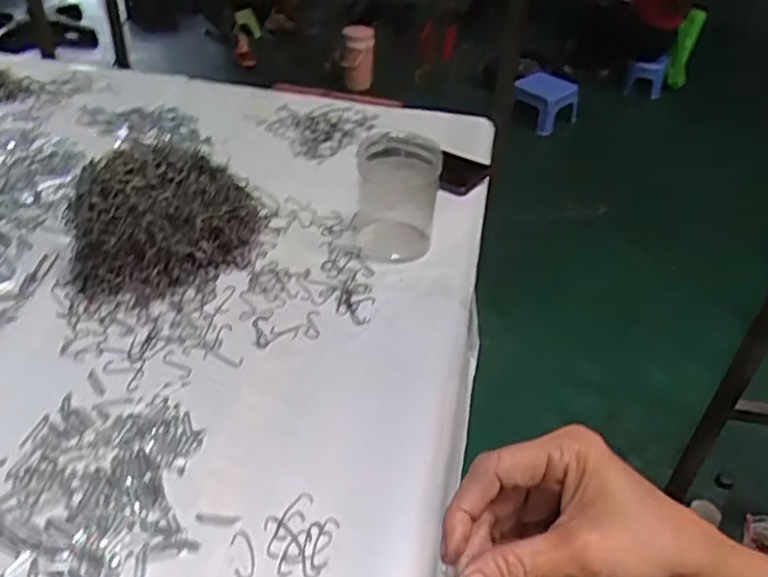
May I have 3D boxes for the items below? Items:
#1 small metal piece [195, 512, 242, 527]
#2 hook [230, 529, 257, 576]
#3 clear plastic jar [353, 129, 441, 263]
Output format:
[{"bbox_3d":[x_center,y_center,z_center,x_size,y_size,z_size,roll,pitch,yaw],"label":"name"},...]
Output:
[{"bbox_3d":[-0.121,0.167,0.492,0.032,0.004,0.009,6,40,2],"label":"small metal piece"},{"bbox_3d":[-0.098,0.184,0.474,0.017,0.004,0.038,-9,41,-16],"label":"hook"},{"bbox_3d":[0.015,-0.104,0.755,0.091,0.103,0.104,4,40,0],"label":"clear plastic jar"}]

